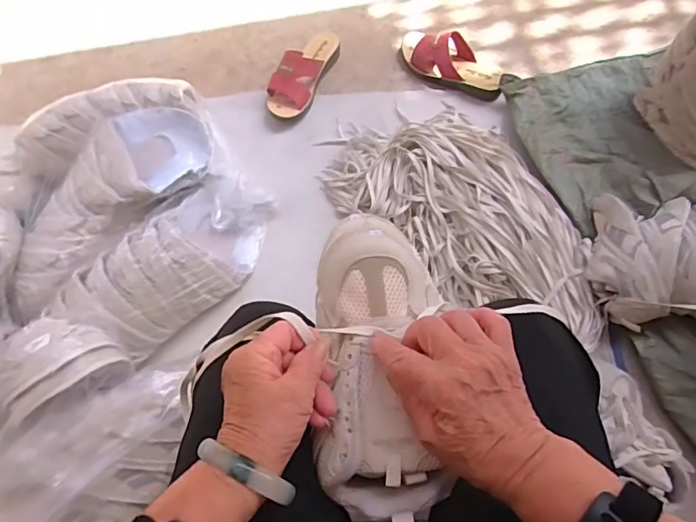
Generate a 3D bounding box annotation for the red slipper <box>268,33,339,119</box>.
[{"bbox_3d":[-0.095,-0.389,1.037,0.088,0.084,0.222,21,73,9],"label":"red slipper"}]

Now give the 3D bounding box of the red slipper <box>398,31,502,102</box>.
[{"bbox_3d":[0.203,-0.399,1.026,0.238,0.077,0.085,36,76,13],"label":"red slipper"}]

